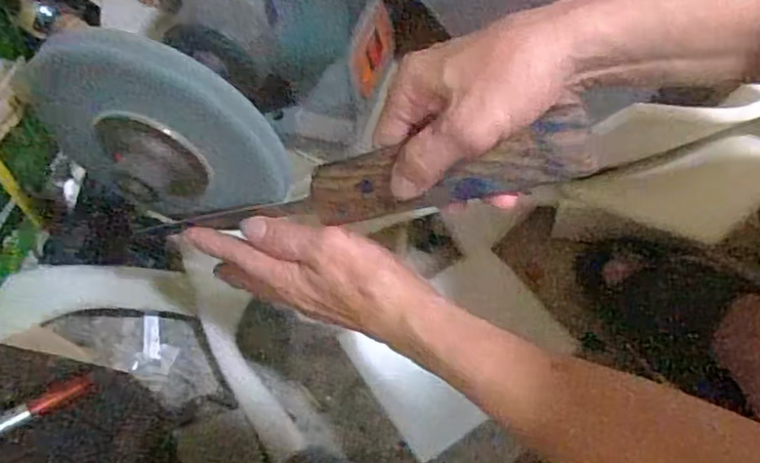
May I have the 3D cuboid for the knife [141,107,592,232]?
[{"bbox_3d":[-0.024,-0.023,0.378,0.285,0.030,0.026,-9,53,26],"label":"knife"}]

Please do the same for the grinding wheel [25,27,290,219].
[{"bbox_3d":[-0.128,-0.052,0.384,0.147,0.142,0.020,9,56,4],"label":"grinding wheel"}]

